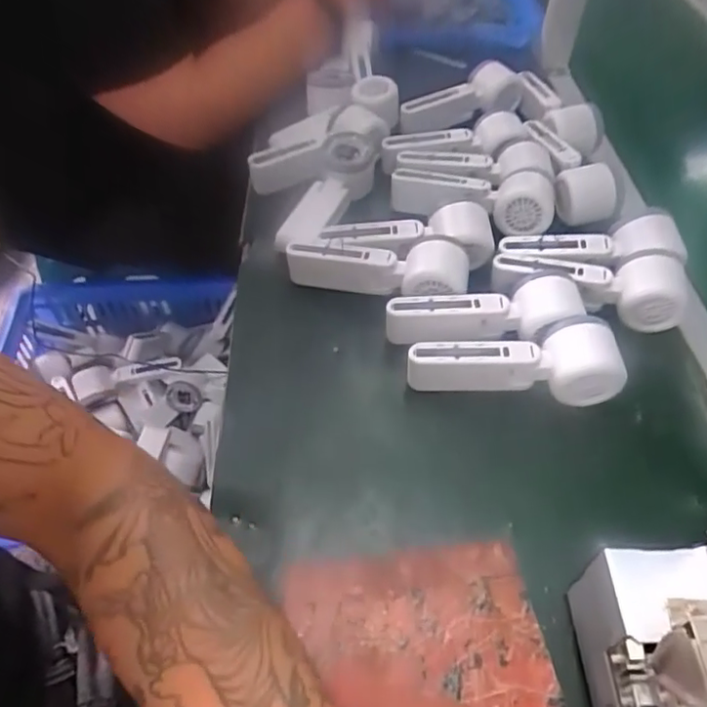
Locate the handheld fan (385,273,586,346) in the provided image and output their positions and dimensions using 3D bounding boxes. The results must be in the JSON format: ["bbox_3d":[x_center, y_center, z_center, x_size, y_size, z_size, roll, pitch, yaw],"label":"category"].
[{"bbox_3d":[0.109,-0.036,0.501,0.160,0.046,0.055,-7,50,11],"label":"handheld fan"}]

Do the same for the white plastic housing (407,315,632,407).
[{"bbox_3d":[0.127,0.012,0.467,0.160,0.056,0.049,-5,51,-4],"label":"white plastic housing"}]

